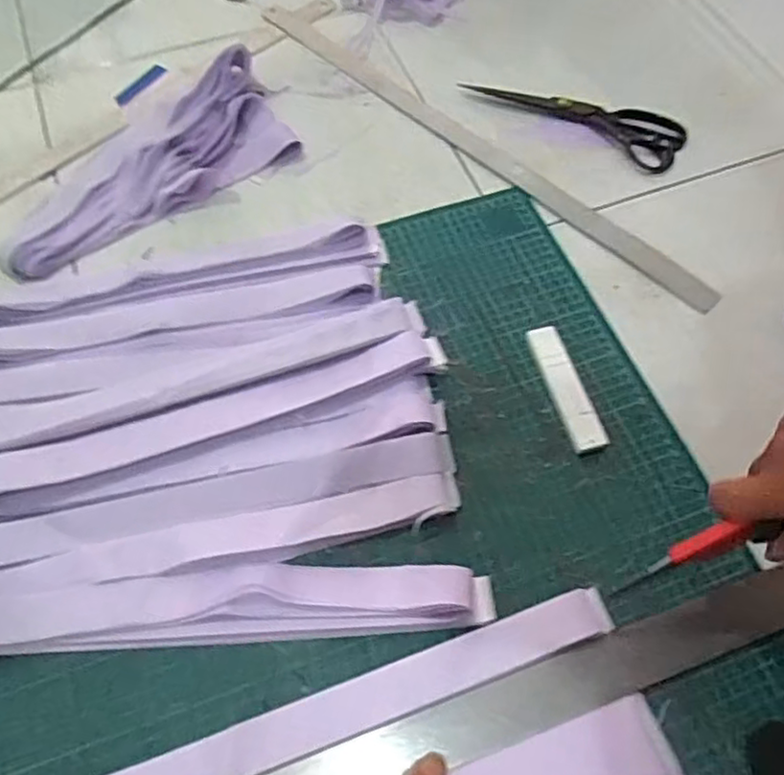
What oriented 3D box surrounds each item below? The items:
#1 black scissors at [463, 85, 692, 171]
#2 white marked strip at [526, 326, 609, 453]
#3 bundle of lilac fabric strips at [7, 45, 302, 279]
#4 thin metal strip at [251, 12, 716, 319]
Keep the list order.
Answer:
[{"bbox_3d":[0.200,-0.302,0.712,0.233,0.010,0.074,30,66,14],"label":"black scissors"},{"bbox_3d":[0.150,-0.001,0.560,0.028,0.011,0.117,-15,63,-8],"label":"white marked strip"},{"bbox_3d":[-0.256,-0.238,0.669,0.310,0.028,0.158,-32,67,-16],"label":"bundle of lilac fabric strips"},{"bbox_3d":[0.076,-0.267,0.705,0.614,0.008,0.026,40,69,18],"label":"thin metal strip"}]

